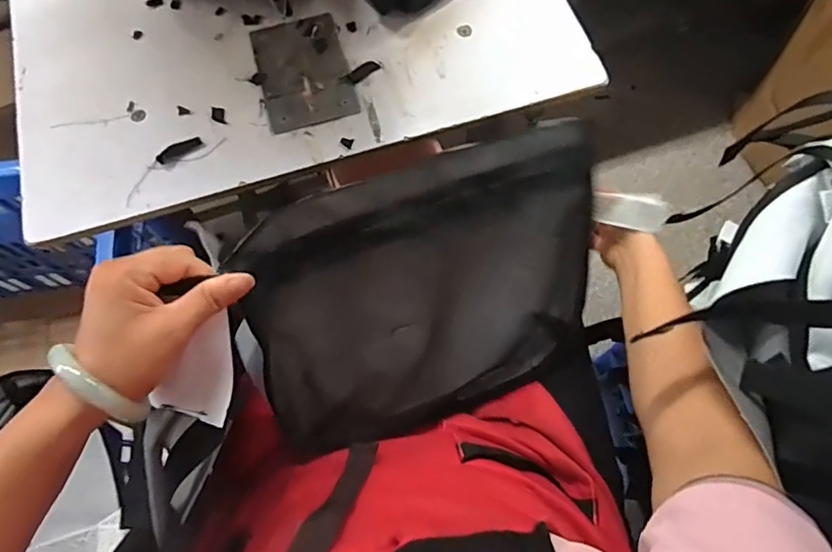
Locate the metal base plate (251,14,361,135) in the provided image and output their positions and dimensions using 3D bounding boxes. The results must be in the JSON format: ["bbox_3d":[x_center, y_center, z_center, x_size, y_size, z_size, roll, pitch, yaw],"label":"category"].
[{"bbox_3d":[-0.121,-0.222,0.571,0.093,0.004,0.141,-15,70,-4],"label":"metal base plate"}]

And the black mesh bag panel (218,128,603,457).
[{"bbox_3d":[0.026,0.018,0.499,0.337,0.028,0.245,-20,108,-16],"label":"black mesh bag panel"}]

